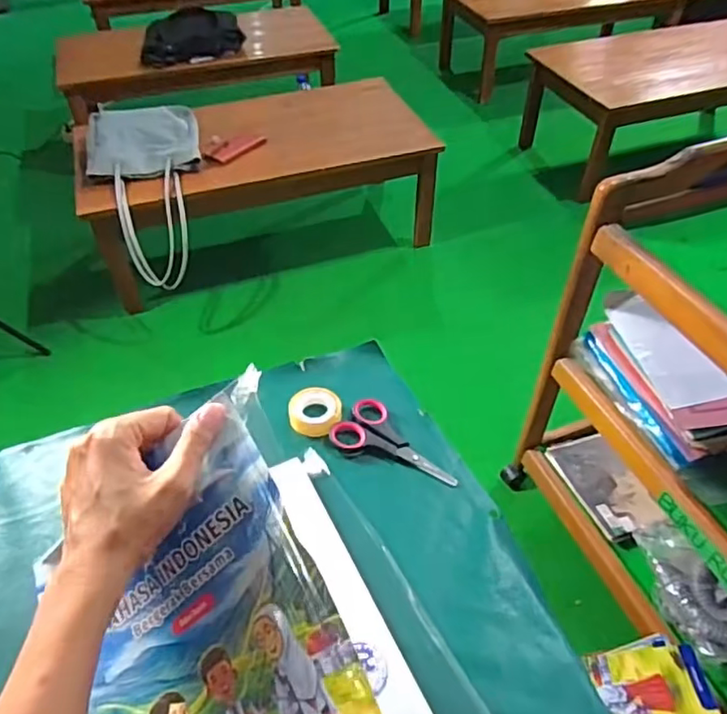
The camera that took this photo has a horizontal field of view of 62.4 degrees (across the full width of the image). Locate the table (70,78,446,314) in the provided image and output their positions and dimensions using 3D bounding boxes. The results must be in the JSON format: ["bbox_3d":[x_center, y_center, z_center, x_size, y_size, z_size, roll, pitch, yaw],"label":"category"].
[{"bbox_3d":[-0.295,-0.489,1.735,0.927,0.332,0.432,-17,49,-14],"label":"table"}]

